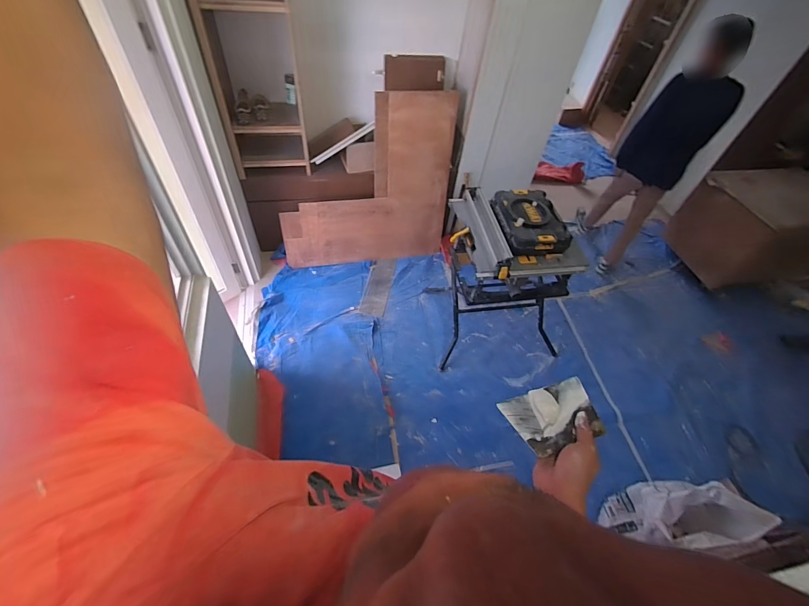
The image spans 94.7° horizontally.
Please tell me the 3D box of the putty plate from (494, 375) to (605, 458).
[{"bbox_3d":[0.226,0.168,0.558,0.138,0.017,0.090,-13,54,-16],"label":"putty plate"}]

